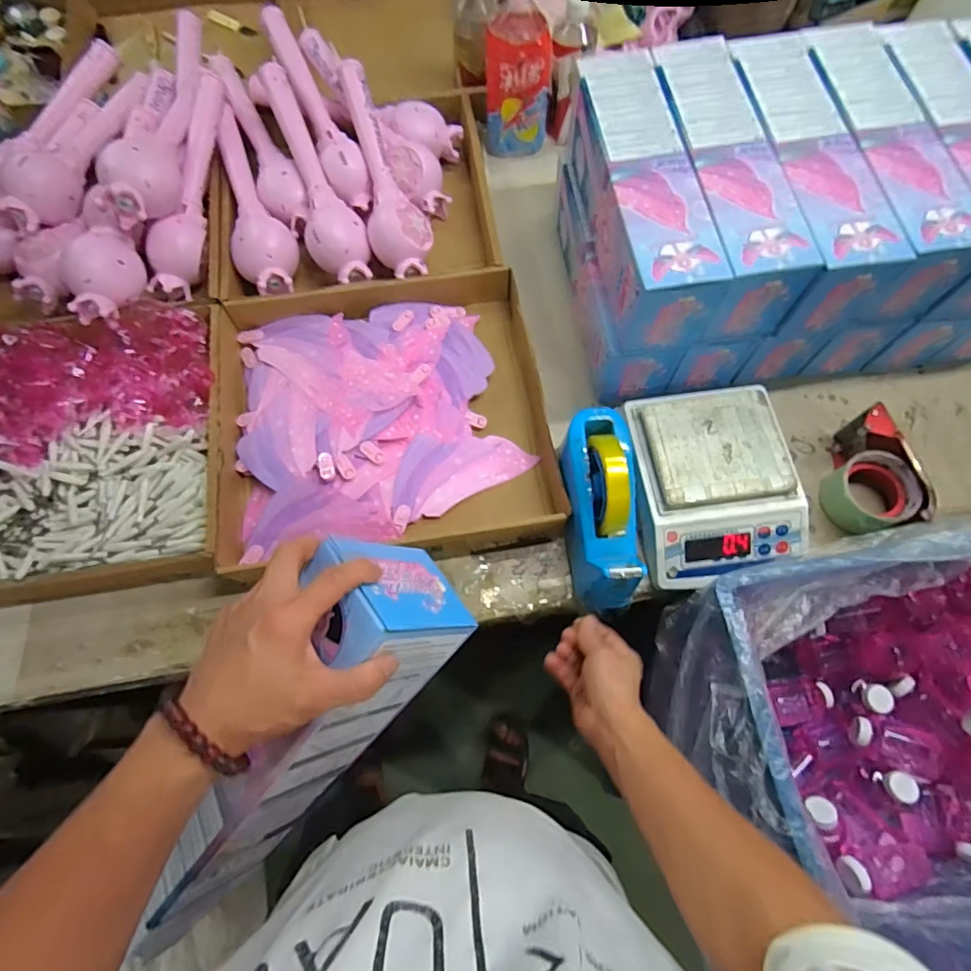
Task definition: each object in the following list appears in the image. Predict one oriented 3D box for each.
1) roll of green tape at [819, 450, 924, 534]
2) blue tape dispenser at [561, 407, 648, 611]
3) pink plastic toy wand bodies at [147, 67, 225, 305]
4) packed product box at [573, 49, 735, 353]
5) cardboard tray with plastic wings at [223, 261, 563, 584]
[{"bbox_3d":[0.448,0.007,0.618,0.069,0.062,0.087,-17,73,-6],"label":"roll of green tape"},{"bbox_3d":[0.126,0.023,0.581,0.072,0.122,0.209,-3,72,-2],"label":"blue tape dispenser"},{"bbox_3d":[-0.408,-0.415,0.729,0.071,0.070,0.311,1,72,-1],"label":"pink plastic toy wand bodies"},{"bbox_3d":[0.170,-0.324,0.603,0.094,0.110,0.337,-9,71,-4],"label":"packed product box"},{"bbox_3d":[-0.123,-0.091,0.672,0.396,0.057,0.371,-8,74,-4],"label":"cardboard tray with plastic wings"}]

